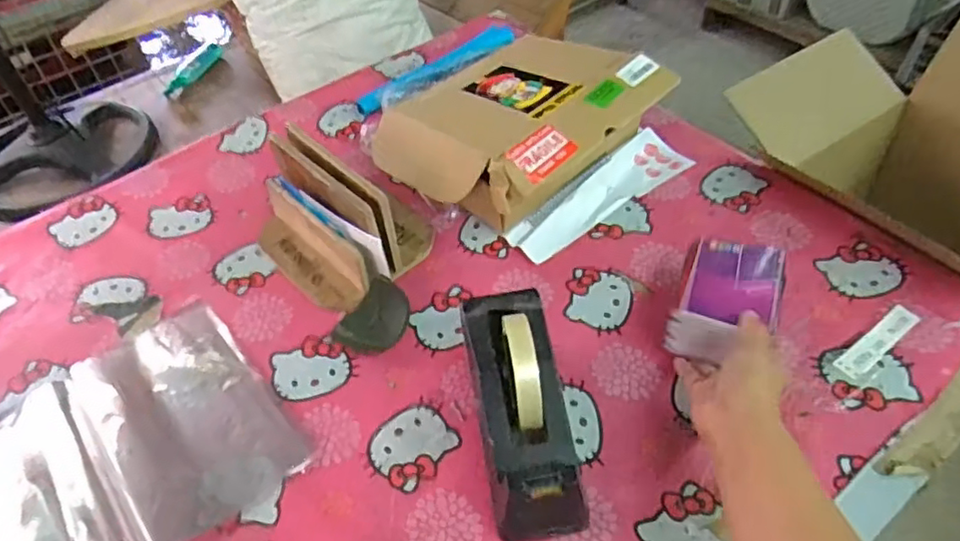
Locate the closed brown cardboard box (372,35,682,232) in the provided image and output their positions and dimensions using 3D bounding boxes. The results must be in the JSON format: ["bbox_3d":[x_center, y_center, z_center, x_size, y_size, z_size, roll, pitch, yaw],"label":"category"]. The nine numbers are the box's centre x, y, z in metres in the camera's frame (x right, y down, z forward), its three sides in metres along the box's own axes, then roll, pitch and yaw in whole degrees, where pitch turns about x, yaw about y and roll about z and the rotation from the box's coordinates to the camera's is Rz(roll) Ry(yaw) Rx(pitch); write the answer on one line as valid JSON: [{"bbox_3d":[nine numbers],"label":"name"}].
[{"bbox_3d":[0.047,-0.179,0.825,0.312,0.123,0.249,-33,54,-21],"label":"closed brown cardboard box"}]

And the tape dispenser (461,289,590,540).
[{"bbox_3d":[0.035,0.117,0.571,0.087,0.124,0.210,-8,48,-3],"label":"tape dispenser"}]

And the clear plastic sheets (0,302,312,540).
[{"bbox_3d":[-0.361,0.184,0.620,0.313,0.014,0.254,-35,55,-23],"label":"clear plastic sheets"}]

